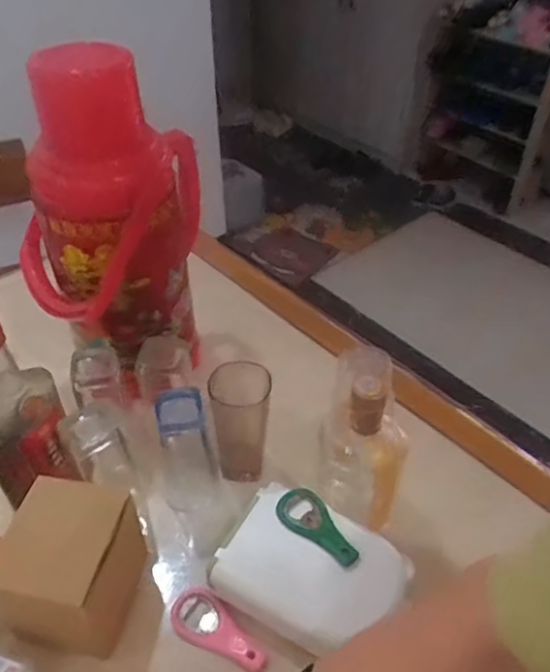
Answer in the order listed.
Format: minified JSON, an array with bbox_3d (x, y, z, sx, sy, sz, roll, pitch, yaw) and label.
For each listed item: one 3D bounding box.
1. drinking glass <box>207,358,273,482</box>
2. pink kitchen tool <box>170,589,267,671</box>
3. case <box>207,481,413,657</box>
[{"bbox_3d":[-0.036,0.101,0.630,0.061,0.144,0.059,0,41,0],"label":"drinking glass"},{"bbox_3d":[-0.053,0.273,0.532,0.100,0.009,0.042,23,46,24],"label":"pink kitchen tool"},{"bbox_3d":[0.034,0.227,0.550,0.163,0.055,0.115,20,45,20],"label":"case"}]

